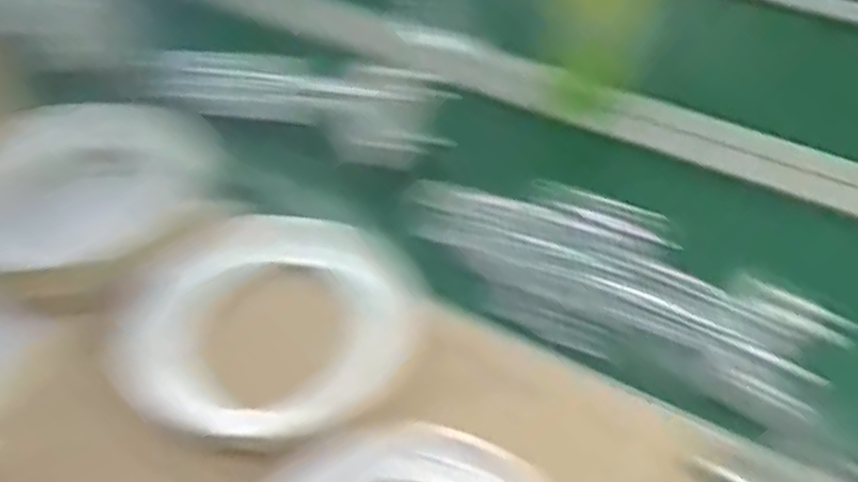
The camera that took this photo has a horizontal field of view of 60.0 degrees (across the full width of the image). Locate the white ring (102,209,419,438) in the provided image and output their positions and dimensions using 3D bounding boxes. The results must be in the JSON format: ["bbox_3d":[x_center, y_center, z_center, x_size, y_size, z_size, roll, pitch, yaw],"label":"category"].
[{"bbox_3d":[-0.131,0.072,0.617,0.221,0.057,0.226,18,44,21],"label":"white ring"}]

